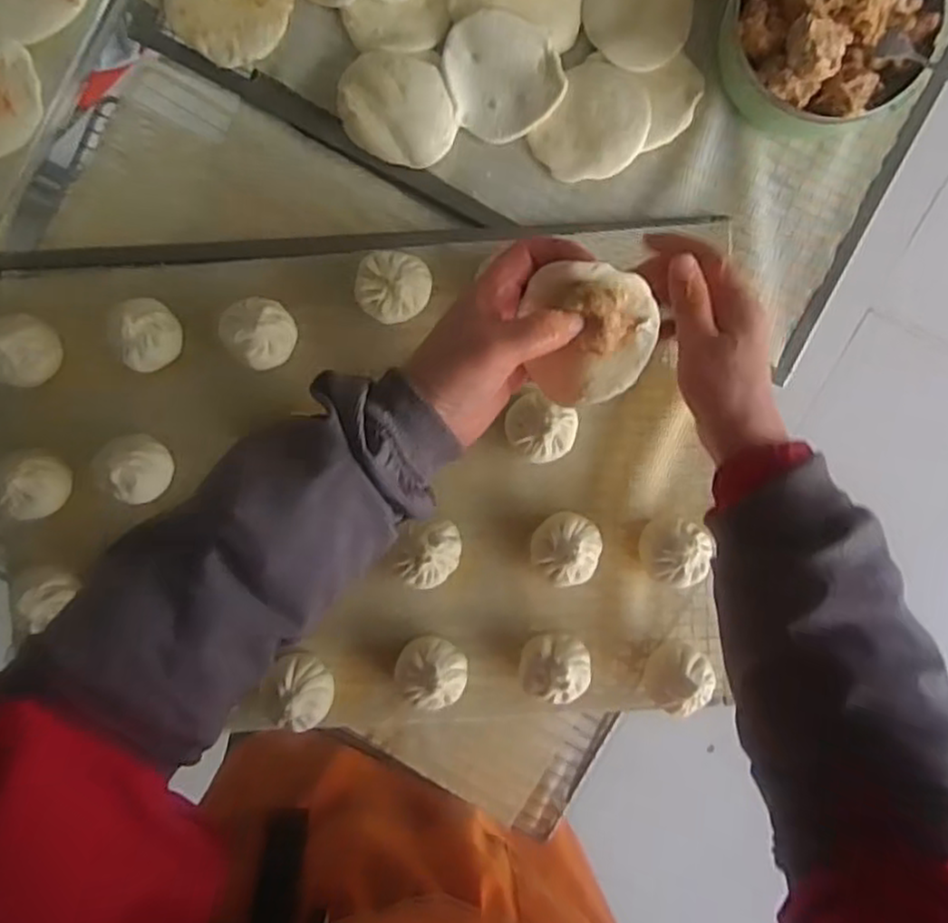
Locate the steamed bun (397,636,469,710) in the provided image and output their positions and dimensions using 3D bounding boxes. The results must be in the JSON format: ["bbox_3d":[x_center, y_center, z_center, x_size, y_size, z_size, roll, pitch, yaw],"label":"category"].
[{"bbox_3d":[-0.034,0.168,0.571,0.053,0.046,0.054,25,94,-2],"label":"steamed bun"}]

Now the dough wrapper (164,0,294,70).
[{"bbox_3d":[-0.195,-0.358,0.558,0.095,0.016,0.083,34,94,-3],"label":"dough wrapper"}]

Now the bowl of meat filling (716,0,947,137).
[{"bbox_3d":[0.258,-0.317,0.517,0.137,0.087,0.140,0,95,0],"label":"bowl of meat filling"}]

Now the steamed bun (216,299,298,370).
[{"bbox_3d":[-0.162,-0.099,0.545,0.053,0.037,0.051,0,95,0],"label":"steamed bun"}]

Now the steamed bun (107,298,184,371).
[{"bbox_3d":[-0.247,-0.095,0.543,0.046,0.046,0.046,0,95,0],"label":"steamed bun"}]

